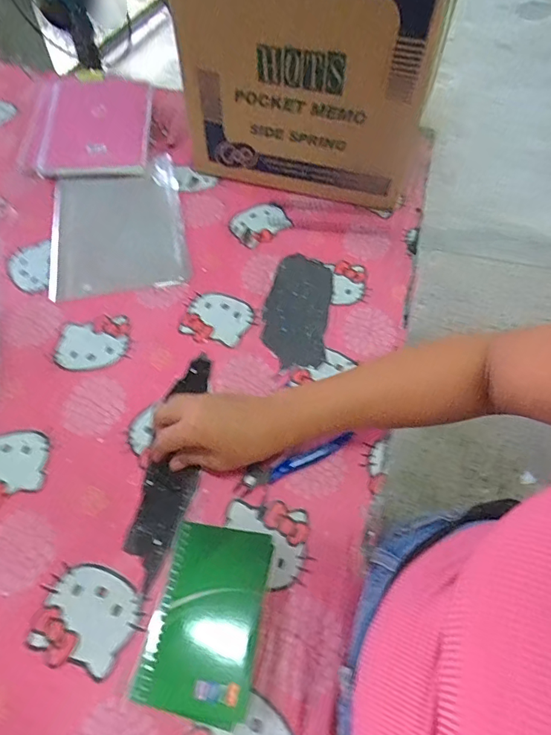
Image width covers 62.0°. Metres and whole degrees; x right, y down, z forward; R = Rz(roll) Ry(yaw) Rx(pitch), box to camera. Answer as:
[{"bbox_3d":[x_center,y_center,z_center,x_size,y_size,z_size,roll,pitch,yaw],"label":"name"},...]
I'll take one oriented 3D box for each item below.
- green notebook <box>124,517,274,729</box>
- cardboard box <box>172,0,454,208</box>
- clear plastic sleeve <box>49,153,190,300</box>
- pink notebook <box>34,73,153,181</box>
[{"bbox_3d":[-0.053,0.195,0.365,0.082,0.015,0.132,10,58,6],"label":"green notebook"},{"bbox_3d":[0.078,-0.459,0.604,0.290,0.311,0.333,17,59,11],"label":"cardboard box"},{"bbox_3d":[-0.212,-0.191,0.619,0.171,0.010,0.237,-11,58,-4],"label":"clear plastic sleeve"},{"bbox_3d":[-0.279,-0.382,0.719,0.161,0.015,0.217,-4,69,-2],"label":"pink notebook"}]

